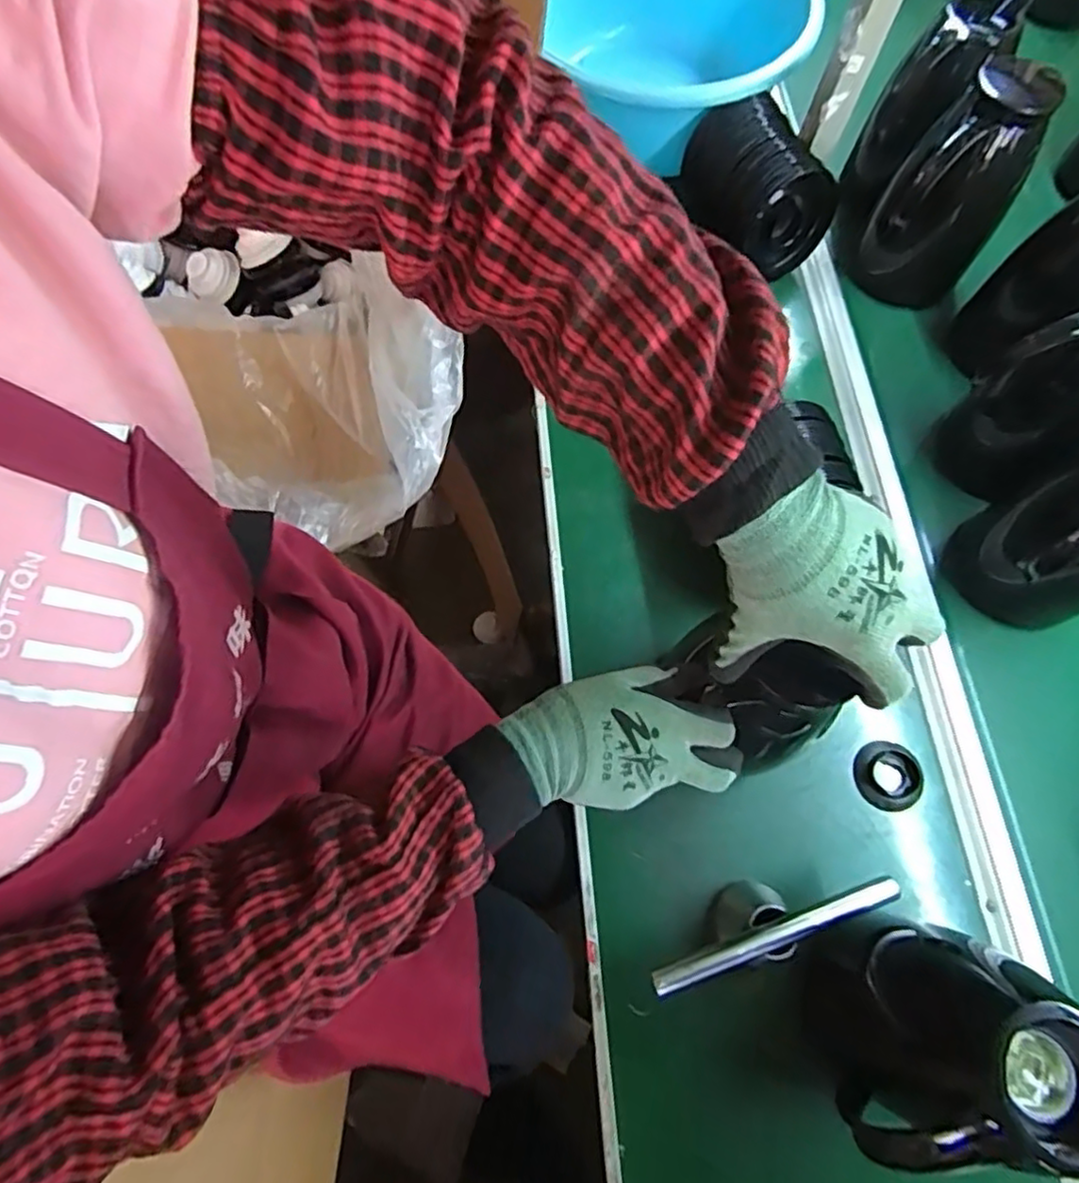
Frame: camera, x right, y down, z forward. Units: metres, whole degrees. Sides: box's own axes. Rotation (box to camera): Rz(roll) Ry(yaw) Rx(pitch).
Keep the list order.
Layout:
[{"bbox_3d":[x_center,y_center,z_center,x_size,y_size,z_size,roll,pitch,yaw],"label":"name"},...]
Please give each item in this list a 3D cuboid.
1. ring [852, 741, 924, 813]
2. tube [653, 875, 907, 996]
[{"bbox_3d":[0.313,0.166,0.587,0.054,0.013,0.059,0,70,0],"label":"ring"},{"bbox_3d":[0.179,0.257,0.490,0.198,0.011,0.018,-18,71,-7],"label":"tube"}]

